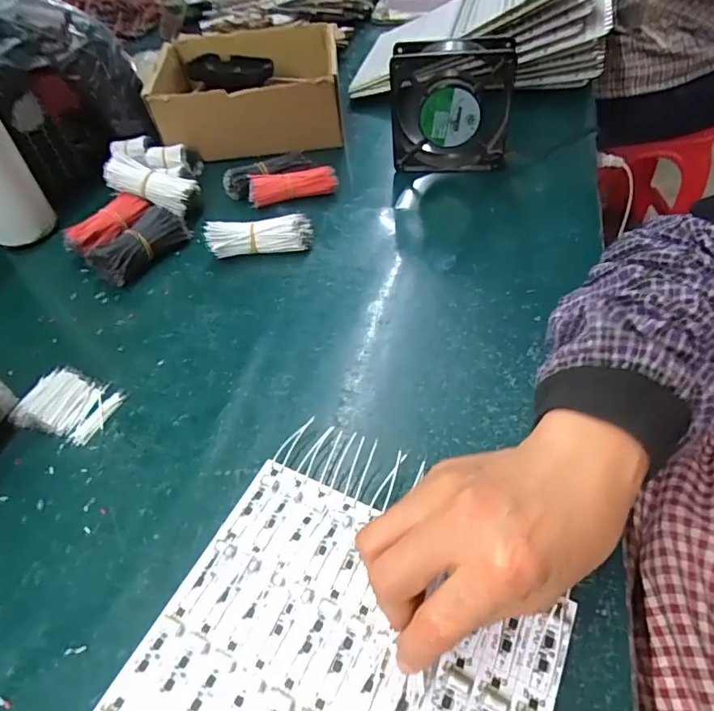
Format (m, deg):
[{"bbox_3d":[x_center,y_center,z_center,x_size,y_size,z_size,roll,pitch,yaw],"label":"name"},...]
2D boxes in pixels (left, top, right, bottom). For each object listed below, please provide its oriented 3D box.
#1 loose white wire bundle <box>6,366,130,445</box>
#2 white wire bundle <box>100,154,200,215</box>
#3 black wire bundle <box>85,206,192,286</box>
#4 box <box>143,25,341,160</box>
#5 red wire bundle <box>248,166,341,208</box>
[{"bbox_3d":[-0.220,0.037,0.381,0.072,0.012,0.053,14,51,18],"label":"loose white wire bundle"},{"bbox_3d":[-0.218,-0.185,0.531,0.093,0.030,0.035,22,52,2],"label":"white wire bundle"},{"bbox_3d":[-0.215,-0.109,0.487,0.040,0.035,0.097,26,56,26],"label":"black wire bundle"},{"bbox_3d":[-0.144,-0.365,0.666,0.228,0.071,0.243,-5,48,1],"label":"box"},{"bbox_3d":[-0.069,-0.186,0.538,0.093,0.021,0.033,-10,48,-3],"label":"red wire bundle"}]

